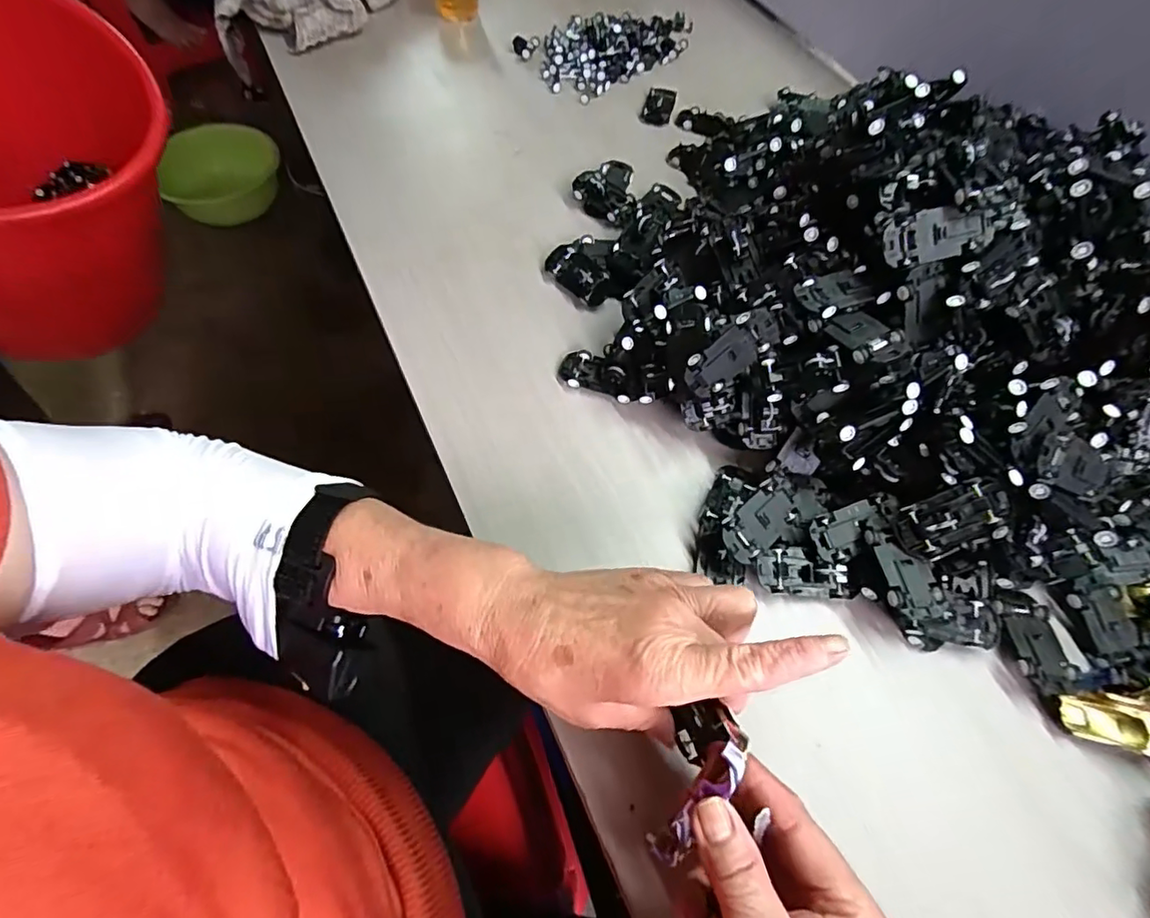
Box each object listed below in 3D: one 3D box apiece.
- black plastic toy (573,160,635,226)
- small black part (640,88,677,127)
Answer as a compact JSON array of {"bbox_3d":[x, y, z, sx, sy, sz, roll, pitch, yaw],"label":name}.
[{"bbox_3d":[0.027,-0.249,0.525,0.055,0.022,0.071,2,60,-1],"label":"black plastic toy"},{"bbox_3d":[0.091,-0.385,0.614,0.031,0.009,0.055,14,61,6],"label":"small black part"}]

